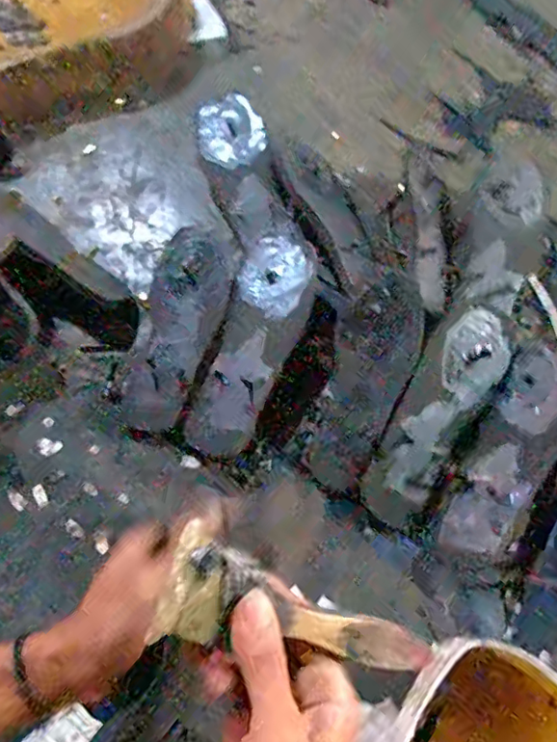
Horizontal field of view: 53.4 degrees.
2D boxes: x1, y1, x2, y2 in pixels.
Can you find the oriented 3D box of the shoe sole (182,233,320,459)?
[{"bbox_3d":[-0.022,-0.047,0.615,0.092,0.019,0.223,21,80,7],"label":"shoe sole"}]

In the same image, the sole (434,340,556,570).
[{"bbox_3d":[0.245,0.079,0.576,0.077,0.053,0.252,28,67,10],"label":"sole"}]

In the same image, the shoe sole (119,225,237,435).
[{"bbox_3d":[-0.112,-0.049,0.633,0.085,0.027,0.238,17,84,5],"label":"shoe sole"}]

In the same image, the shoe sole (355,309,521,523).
[{"bbox_3d":[0.168,0.038,0.588,0.085,0.021,0.253,37,80,-3],"label":"shoe sole"}]

